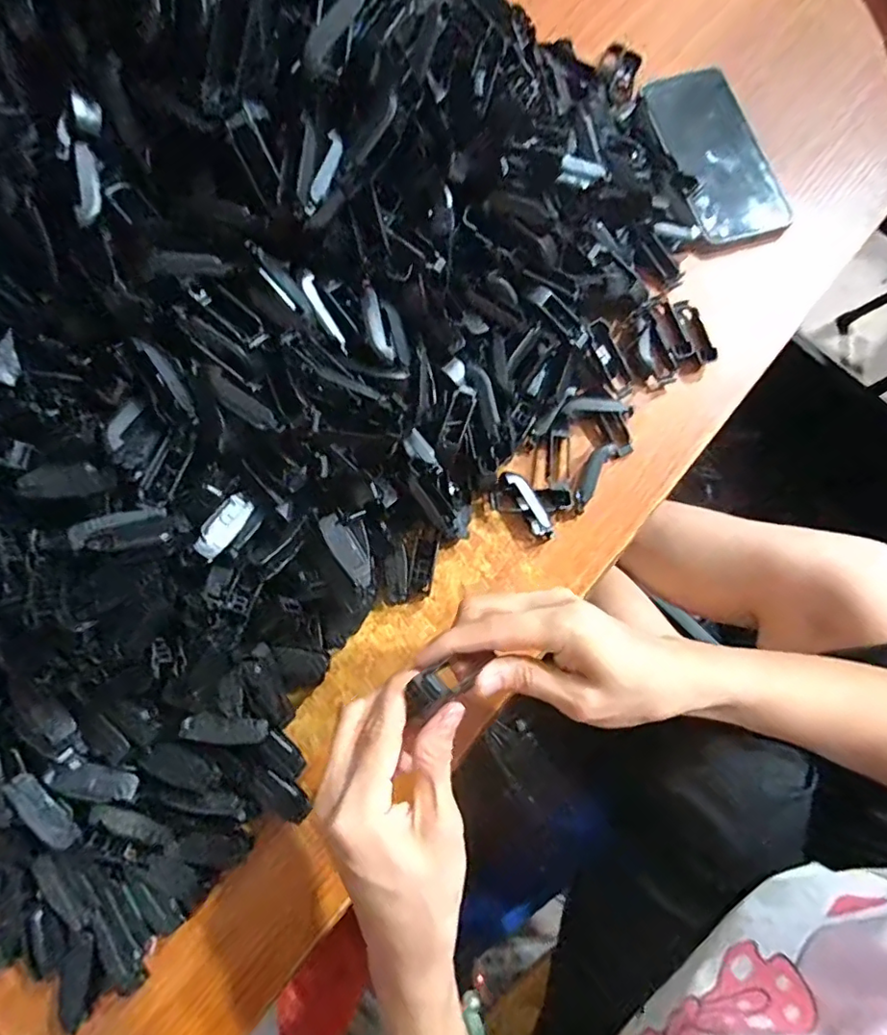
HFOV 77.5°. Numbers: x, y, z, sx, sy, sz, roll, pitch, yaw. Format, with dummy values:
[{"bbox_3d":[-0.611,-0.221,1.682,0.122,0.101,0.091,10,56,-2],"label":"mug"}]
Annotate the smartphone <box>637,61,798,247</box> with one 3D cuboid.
[{"bbox_3d":[0.221,-0.296,0.449,0.079,0.012,0.166,-15,78,-5],"label":"smartphone"}]

